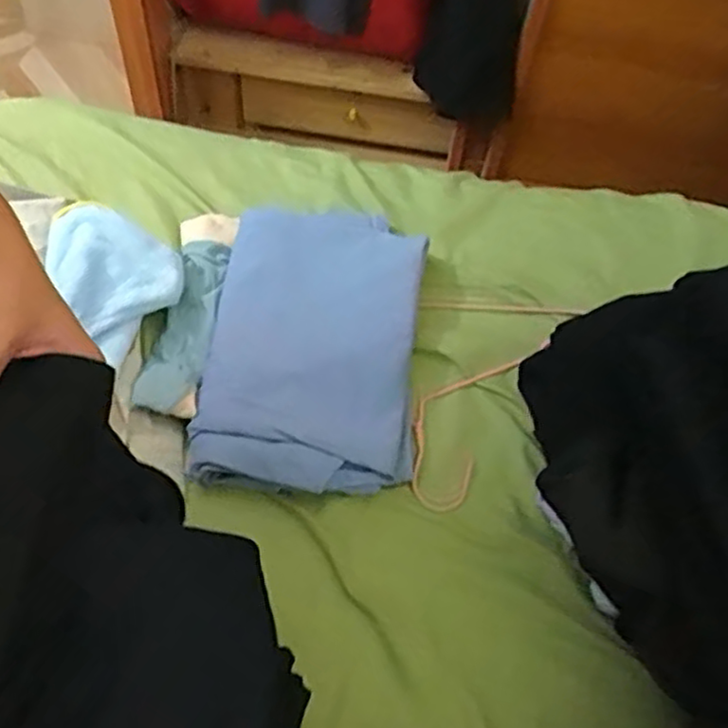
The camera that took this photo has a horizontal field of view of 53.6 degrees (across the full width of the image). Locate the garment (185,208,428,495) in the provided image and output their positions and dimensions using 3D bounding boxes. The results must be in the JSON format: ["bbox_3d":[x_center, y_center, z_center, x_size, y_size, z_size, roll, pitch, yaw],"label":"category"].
[{"bbox_3d":[-0.043,-0.021,0.605,0.169,0.044,0.259,6,56,0],"label":"garment"}]

